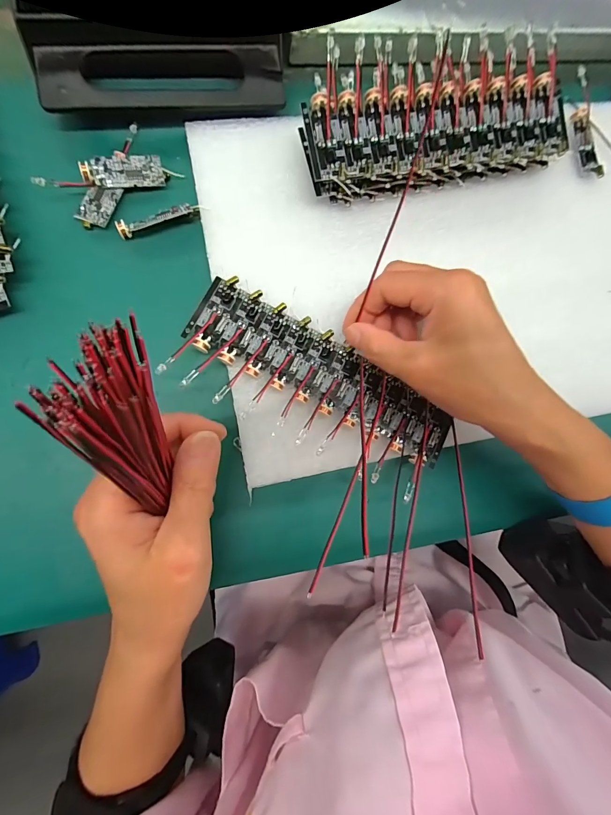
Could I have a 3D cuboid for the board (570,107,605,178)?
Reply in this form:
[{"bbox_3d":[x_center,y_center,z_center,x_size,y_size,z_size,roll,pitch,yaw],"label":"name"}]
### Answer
[{"bbox_3d":[0.193,-0.181,0.252,0.014,0.006,0.047,-11,87,-9],"label":"board"}]

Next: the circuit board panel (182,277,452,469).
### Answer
[{"bbox_3d":[0.012,-0.018,0.213,0.162,0.007,0.045,30,83,-6],"label":"circuit board panel"}]

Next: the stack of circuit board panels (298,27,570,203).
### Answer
[{"bbox_3d":[0.075,-0.172,0.220,0.161,0.033,0.071,-14,87,-9],"label":"stack of circuit board panels"}]

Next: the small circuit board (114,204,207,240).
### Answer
[{"bbox_3d":[-0.083,-0.109,0.212,0.050,0.006,0.008,-20,91,-10],"label":"small circuit board"}]

